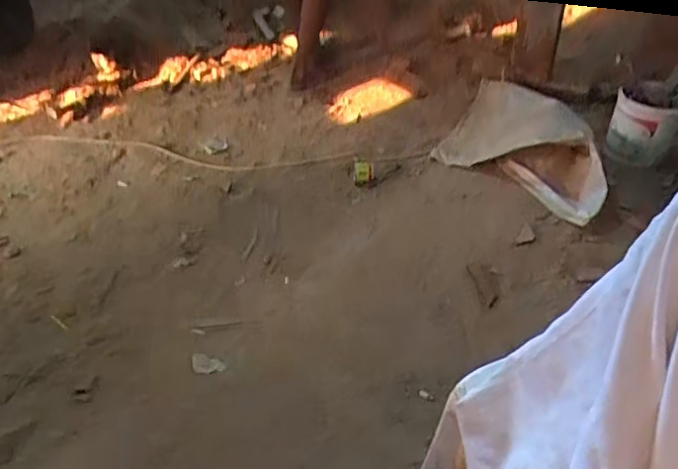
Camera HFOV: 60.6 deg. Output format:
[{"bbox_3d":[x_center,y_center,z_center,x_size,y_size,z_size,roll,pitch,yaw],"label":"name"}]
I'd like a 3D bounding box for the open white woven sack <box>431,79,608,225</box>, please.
[{"bbox_3d":[0.550,-0.257,1.650,0.290,0.167,0.518,-30,47,-29],"label":"open white woven sack"}]

